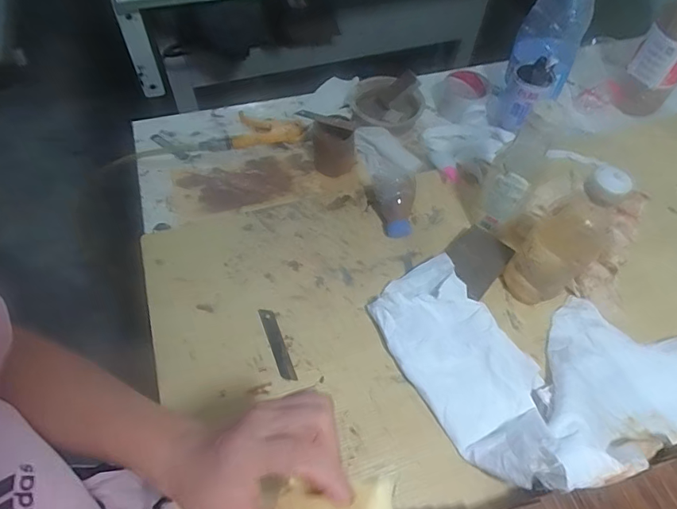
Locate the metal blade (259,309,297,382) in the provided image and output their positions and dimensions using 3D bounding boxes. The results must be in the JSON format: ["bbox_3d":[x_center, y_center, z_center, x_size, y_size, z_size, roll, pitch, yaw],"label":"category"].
[{"bbox_3d":[-0.075,0.110,0.560,0.017,0.004,0.095,-19,62,-12],"label":"metal blade"}]

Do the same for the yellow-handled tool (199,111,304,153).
[{"bbox_3d":[-0.144,-0.203,0.752,0.162,0.023,0.067,-9,58,-9],"label":"yellow-handled tool"}]

